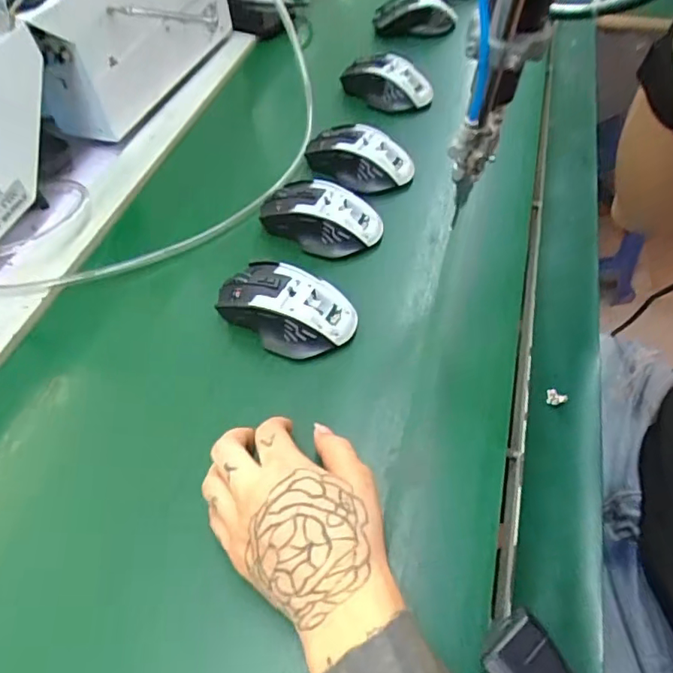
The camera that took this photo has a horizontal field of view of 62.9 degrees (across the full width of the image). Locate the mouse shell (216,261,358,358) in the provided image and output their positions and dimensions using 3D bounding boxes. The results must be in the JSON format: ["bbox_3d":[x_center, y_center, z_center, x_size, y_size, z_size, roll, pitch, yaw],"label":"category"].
[{"bbox_3d":[-0.044,-0.025,0.445,0.115,0.035,0.064,20,54,21],"label":"mouse shell"}]

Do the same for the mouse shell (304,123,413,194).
[{"bbox_3d":[0.021,-0.187,0.572,0.115,0.039,0.066,29,58,27],"label":"mouse shell"}]

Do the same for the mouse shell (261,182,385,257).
[{"bbox_3d":[-0.016,-0.112,0.514,0.111,0.034,0.058,17,53,19],"label":"mouse shell"}]

